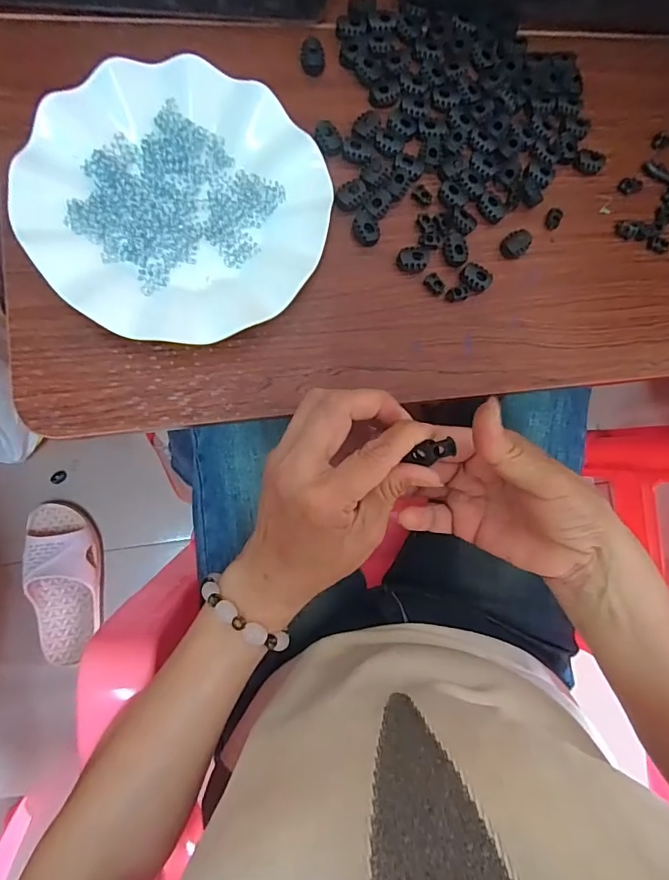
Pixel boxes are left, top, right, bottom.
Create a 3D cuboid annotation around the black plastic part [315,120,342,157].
[{"bbox_3d":[-0.004,-0.212,0.336,0.018,0.004,0.026,-22,90,-10],"label":"black plastic part"}]

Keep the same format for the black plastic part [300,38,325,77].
[{"bbox_3d":[-0.016,-0.278,0.347,0.018,0.005,0.024,-1,87,-9],"label":"black plastic part"}]

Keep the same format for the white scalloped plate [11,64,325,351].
[{"bbox_3d":[-0.099,-0.152,0.308,0.174,0.025,0.176,1,87,-9],"label":"white scalloped plate"}]

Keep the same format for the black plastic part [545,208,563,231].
[{"bbox_3d":[0.168,-0.170,0.366,0.011,0.005,0.018,27,83,-7],"label":"black plastic part"}]

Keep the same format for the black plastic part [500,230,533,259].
[{"bbox_3d":[0.135,-0.146,0.355,0.026,0.007,0.018,-40,93,-9],"label":"black plastic part"}]

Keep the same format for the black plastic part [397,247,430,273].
[{"bbox_3d":[0.056,-0.128,0.340,0.021,0.010,0.016,-17,89,-10],"label":"black plastic part"}]

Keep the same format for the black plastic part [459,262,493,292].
[{"bbox_3d":[0.102,-0.117,0.345,0.021,0.006,0.020,1,87,-9],"label":"black plastic part"}]

